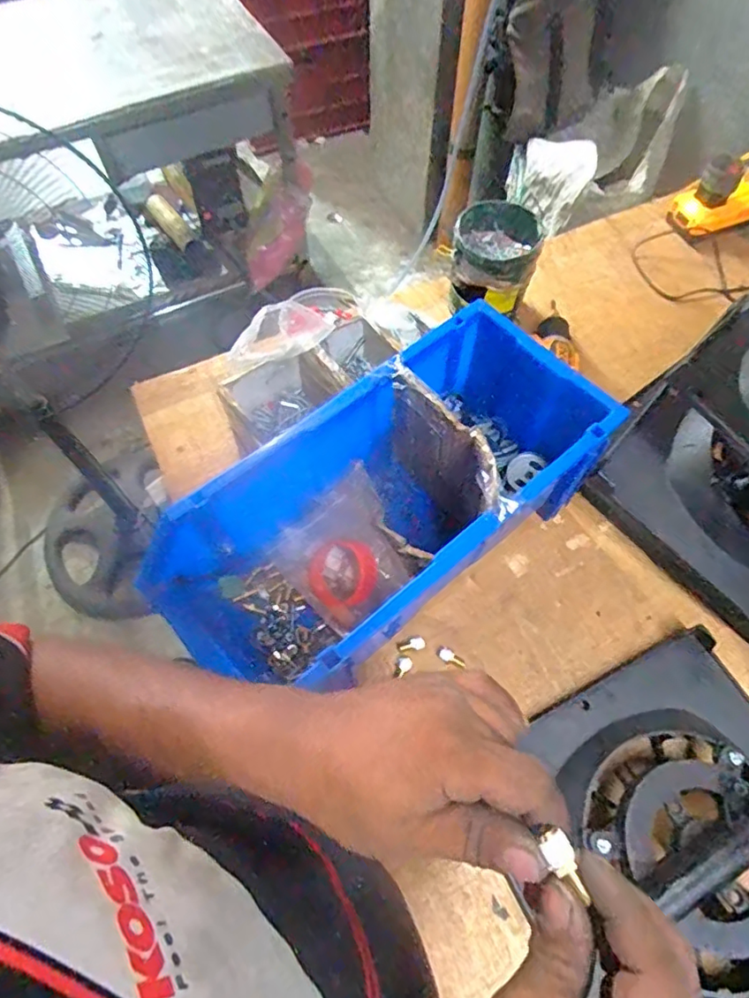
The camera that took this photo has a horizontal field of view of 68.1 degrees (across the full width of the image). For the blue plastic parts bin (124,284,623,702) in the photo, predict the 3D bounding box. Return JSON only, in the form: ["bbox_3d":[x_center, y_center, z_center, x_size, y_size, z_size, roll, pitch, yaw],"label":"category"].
[{"bbox_3d":[0.018,0.012,0.570,0.425,0.172,0.201,-36,68,-17],"label":"blue plastic parts bin"}]

